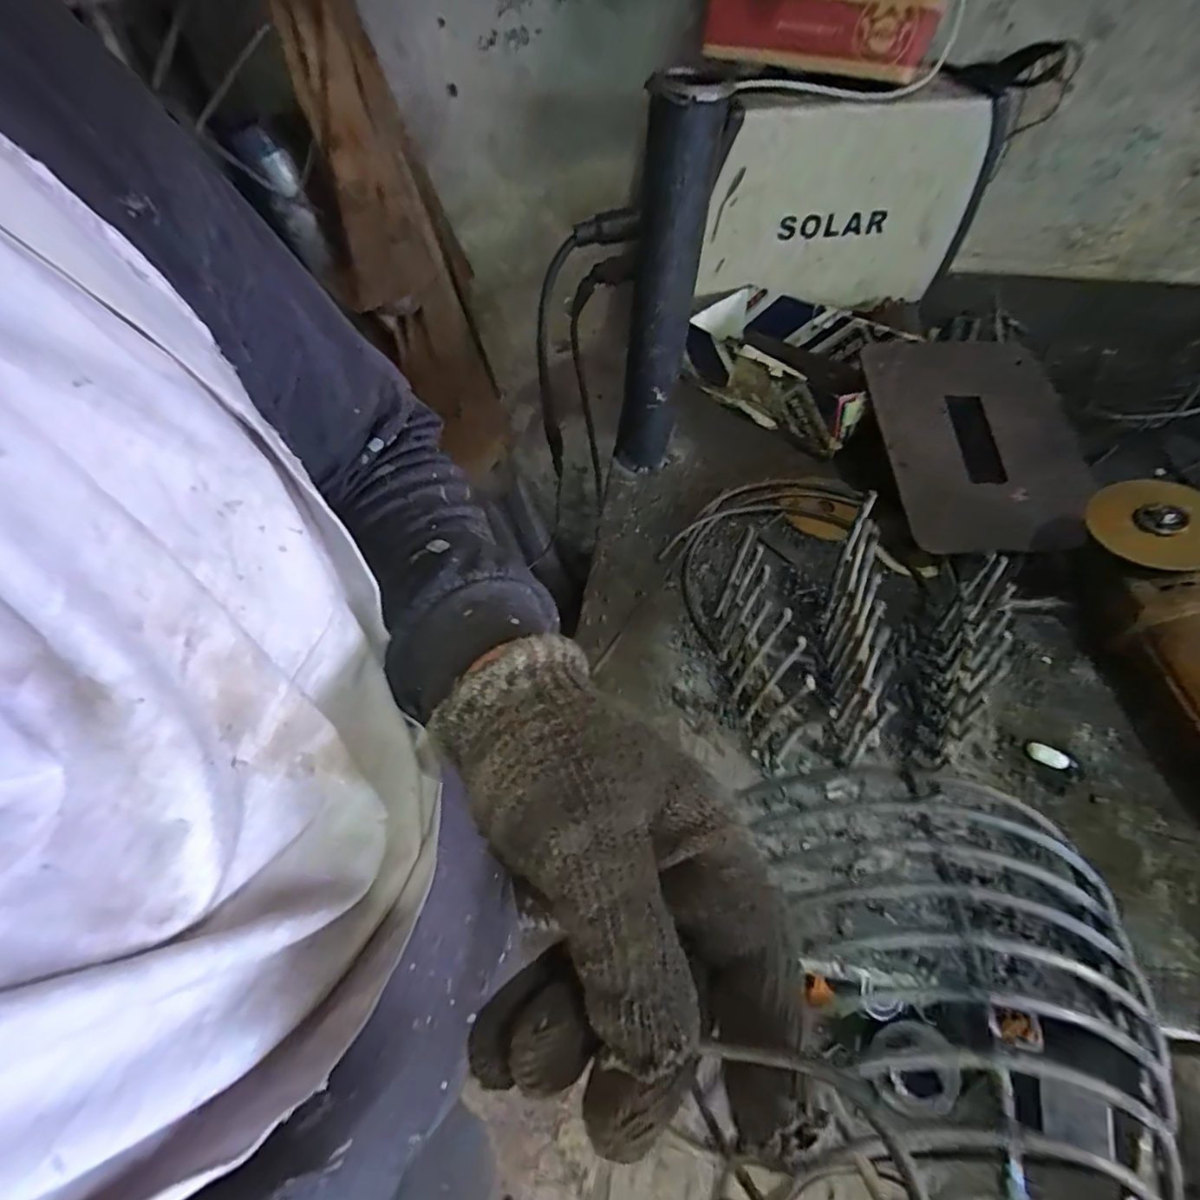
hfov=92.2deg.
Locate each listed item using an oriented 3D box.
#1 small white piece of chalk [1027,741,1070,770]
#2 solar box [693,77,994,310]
[{"bbox_3d":[0.311,0.109,0.402,0.025,0.011,0.010,31,61,22],"label":"small white piece of chalk"},{"bbox_3d":[0.265,-0.450,0.664,0.282,0.201,0.081,-1,54,2],"label":"solar box"}]

